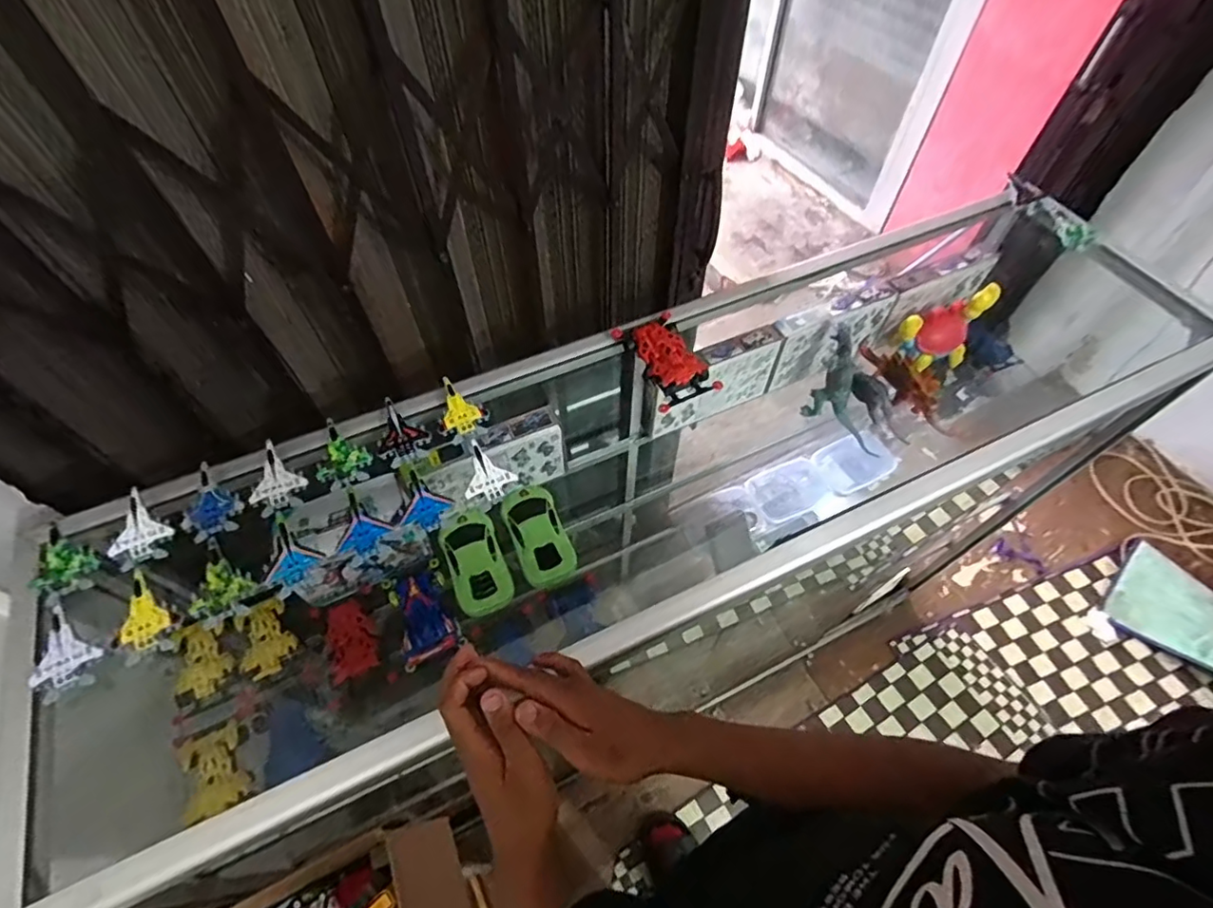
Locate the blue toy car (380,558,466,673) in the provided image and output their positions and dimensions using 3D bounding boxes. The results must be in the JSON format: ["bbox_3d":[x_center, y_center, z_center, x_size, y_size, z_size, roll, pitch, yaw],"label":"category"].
[{"bbox_3d":[-0.255,0.217,0.793,0.079,0.027,0.141,-23,59,-13],"label":"blue toy car"}]

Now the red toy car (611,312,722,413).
[{"bbox_3d":[0.075,-0.125,0.738,0.081,0.040,0.144,-21,59,-12],"label":"red toy car"}]

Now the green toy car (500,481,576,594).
[{"bbox_3d":[-0.102,0.117,0.853,0.078,0.042,0.159,-21,59,-12],"label":"green toy car"}]

